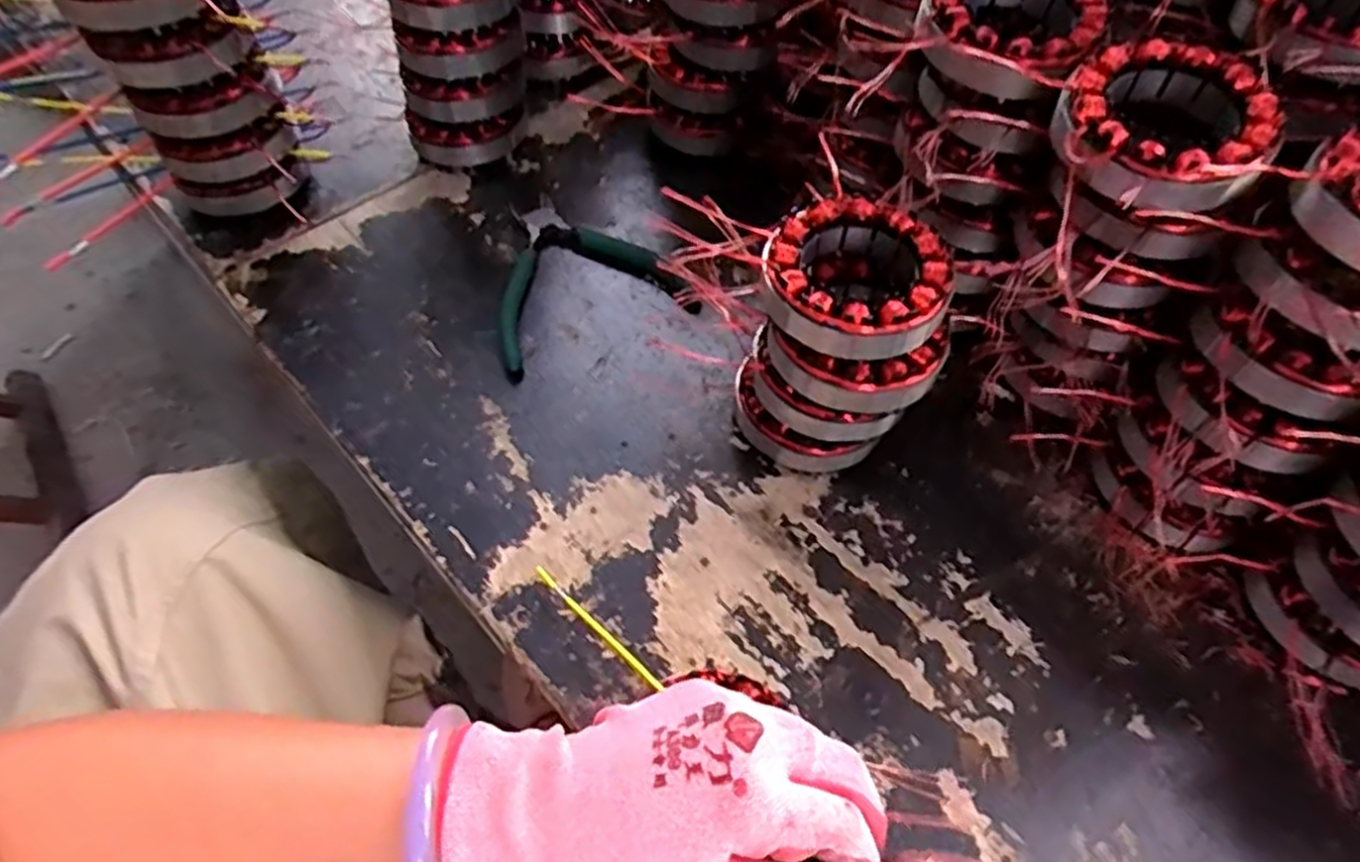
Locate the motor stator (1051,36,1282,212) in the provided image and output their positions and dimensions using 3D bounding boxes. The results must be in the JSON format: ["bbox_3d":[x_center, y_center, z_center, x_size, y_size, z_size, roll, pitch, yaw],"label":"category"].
[{"bbox_3d":[0.211,-0.134,0.341,0.083,0.028,0.088,-1,57,1],"label":"motor stator"}]

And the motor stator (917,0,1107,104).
[{"bbox_3d":[0.160,-0.197,0.380,0.082,0.035,0.097,17,59,12],"label":"motor stator"}]

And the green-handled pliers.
[{"bbox_3d":[-0.064,-0.104,0.510,0.128,0.011,0.132,-17,58,-9],"label":"green-handled pliers"}]

